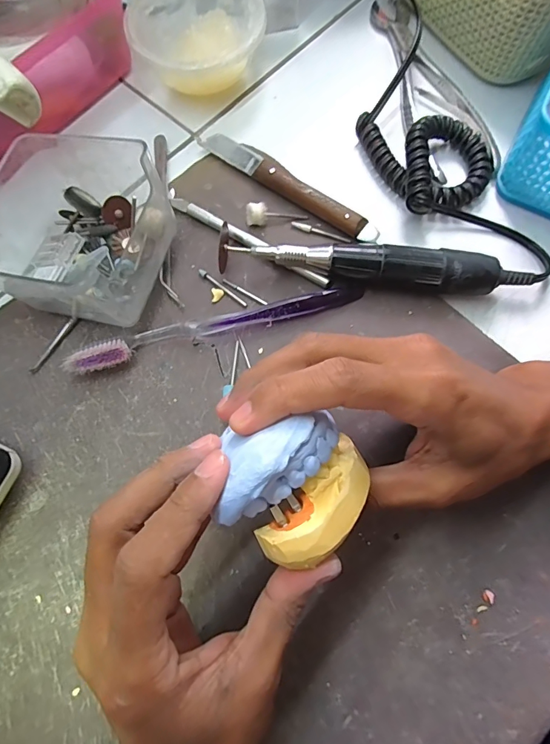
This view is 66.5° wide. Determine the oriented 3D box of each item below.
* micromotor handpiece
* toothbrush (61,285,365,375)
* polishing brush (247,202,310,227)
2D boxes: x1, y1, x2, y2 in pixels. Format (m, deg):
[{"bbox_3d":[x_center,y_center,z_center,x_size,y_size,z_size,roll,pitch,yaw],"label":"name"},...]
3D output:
[{"bbox_3d":[0.052,-0.070,0.275,0.179,0.026,0.025,7,74,3],"label":"micromotor handpiece"},{"bbox_3d":[-0.035,-0.032,0.269,0.189,0.020,0.019,-16,74,-4],"label":"toothbrush"},{"bbox_3d":[0.001,-0.111,0.298,0.043,0.013,0.011,-5,73,-18],"label":"polishing brush"}]

